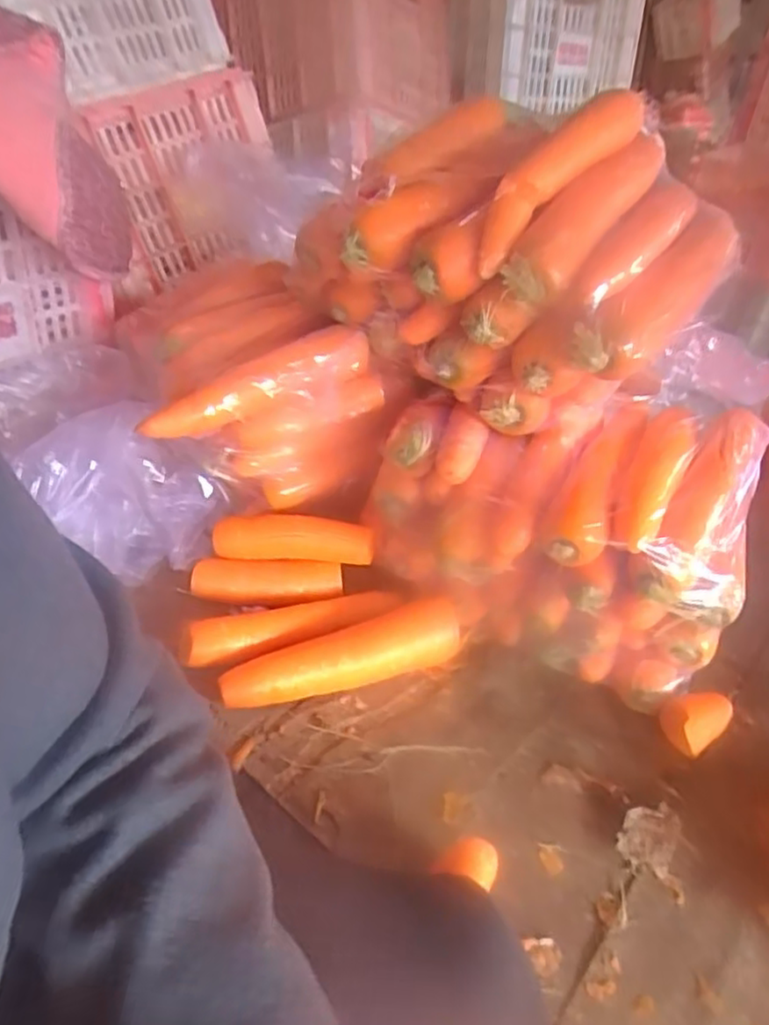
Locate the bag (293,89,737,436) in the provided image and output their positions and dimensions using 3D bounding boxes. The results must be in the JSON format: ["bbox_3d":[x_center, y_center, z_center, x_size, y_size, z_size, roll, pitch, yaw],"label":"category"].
[{"bbox_3d":[0.106,-0.225,0.622,0.360,0.224,0.199,21,38,21],"label":"bag"}]

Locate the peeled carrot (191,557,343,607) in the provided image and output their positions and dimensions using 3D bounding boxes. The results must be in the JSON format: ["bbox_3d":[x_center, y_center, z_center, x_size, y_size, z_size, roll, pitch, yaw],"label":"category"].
[{"bbox_3d":[-0.117,0.069,0.680,0.145,0.034,0.035,6,35,-1],"label":"peeled carrot"}]

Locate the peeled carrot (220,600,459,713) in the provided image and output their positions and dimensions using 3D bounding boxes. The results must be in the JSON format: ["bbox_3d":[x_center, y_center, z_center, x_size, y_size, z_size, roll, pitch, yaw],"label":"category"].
[{"bbox_3d":[-0.037,0.127,0.614,0.217,0.043,0.058,-7,37,-18],"label":"peeled carrot"}]

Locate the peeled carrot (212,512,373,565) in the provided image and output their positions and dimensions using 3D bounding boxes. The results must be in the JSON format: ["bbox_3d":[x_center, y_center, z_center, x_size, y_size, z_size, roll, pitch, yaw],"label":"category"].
[{"bbox_3d":[-0.091,0.026,0.689,0.160,0.040,0.034,7,35,1],"label":"peeled carrot"}]

